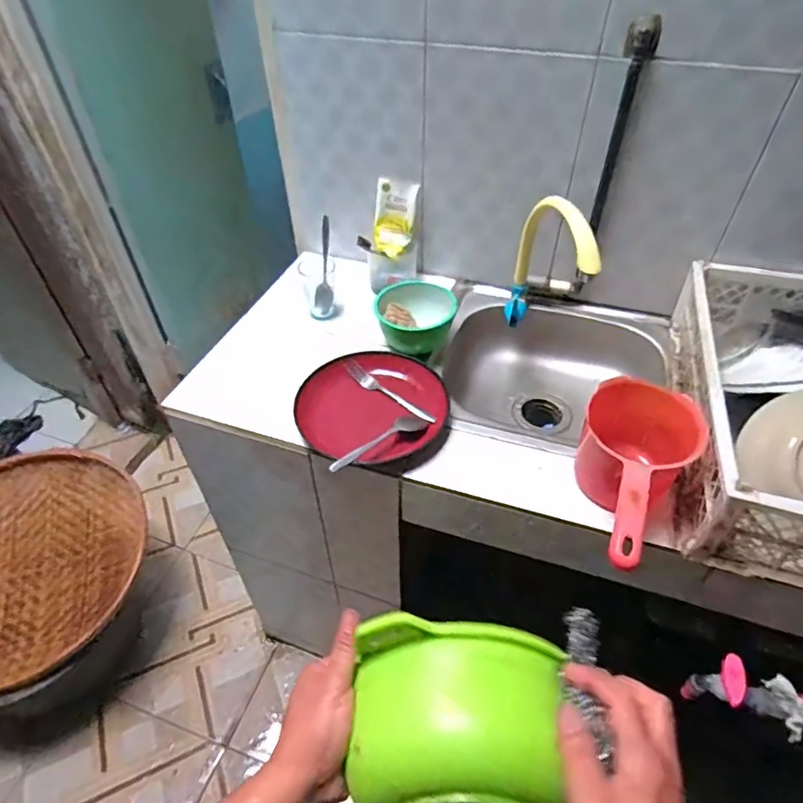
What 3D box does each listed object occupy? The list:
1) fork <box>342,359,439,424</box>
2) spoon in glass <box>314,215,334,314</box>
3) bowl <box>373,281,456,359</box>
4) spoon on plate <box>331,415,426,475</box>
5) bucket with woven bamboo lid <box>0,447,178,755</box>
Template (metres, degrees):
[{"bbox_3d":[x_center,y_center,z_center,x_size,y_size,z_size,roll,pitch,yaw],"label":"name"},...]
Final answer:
[{"bbox_3d":[-0.022,-0.011,0.815,0.182,0.024,0.022,34,54,29],"label":"fork"},{"bbox_3d":[-0.133,-0.236,0.931,0.031,0.165,0.027,9,20,10],"label":"spoon in glass"},{"bbox_3d":[0.025,-0.150,0.907,0.129,0.077,0.132,0,45,0],"label":"bowl"},{"bbox_3d":[-0.033,0.052,0.731,0.156,0.020,0.033,-29,52,-25],"label":"spoon on plate"},{"bbox_3d":[-0.871,0.476,1.319,0.525,0.421,0.528,0,45,0],"label":"bucket with woven bamboo lid"}]

